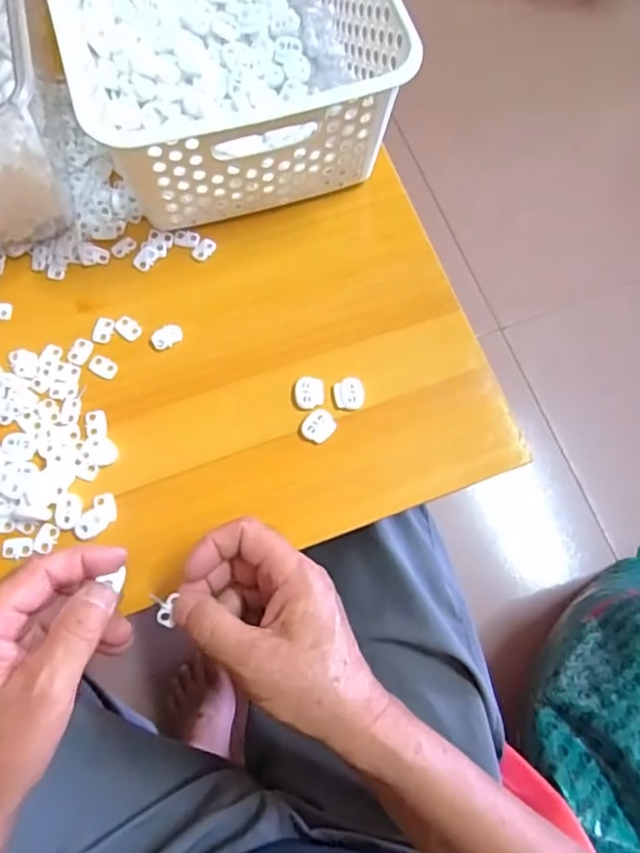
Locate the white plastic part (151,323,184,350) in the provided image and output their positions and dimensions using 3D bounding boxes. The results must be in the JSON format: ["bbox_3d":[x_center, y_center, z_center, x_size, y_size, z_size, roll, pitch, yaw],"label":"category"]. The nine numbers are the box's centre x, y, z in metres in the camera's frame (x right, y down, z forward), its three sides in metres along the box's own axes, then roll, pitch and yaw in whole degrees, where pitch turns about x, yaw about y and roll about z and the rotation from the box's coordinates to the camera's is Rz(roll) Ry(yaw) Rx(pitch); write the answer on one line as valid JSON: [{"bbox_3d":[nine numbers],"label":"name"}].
[{"bbox_3d":[-0.108,-0.064,0.424,0.023,0.004,0.015,-33,77,-11],"label":"white plastic part"}]

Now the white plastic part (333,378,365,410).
[{"bbox_3d":[0.020,-0.023,0.414,0.021,0.004,0.022,2,73,-1],"label":"white plastic part"}]

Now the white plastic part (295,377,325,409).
[{"bbox_3d":[-0.007,-0.023,0.415,0.020,0.005,0.021,9,73,1],"label":"white plastic part"}]

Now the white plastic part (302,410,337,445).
[{"bbox_3d":[-0.001,0.000,0.409,0.022,0.004,0.019,-40,79,-12],"label":"white plastic part"}]

